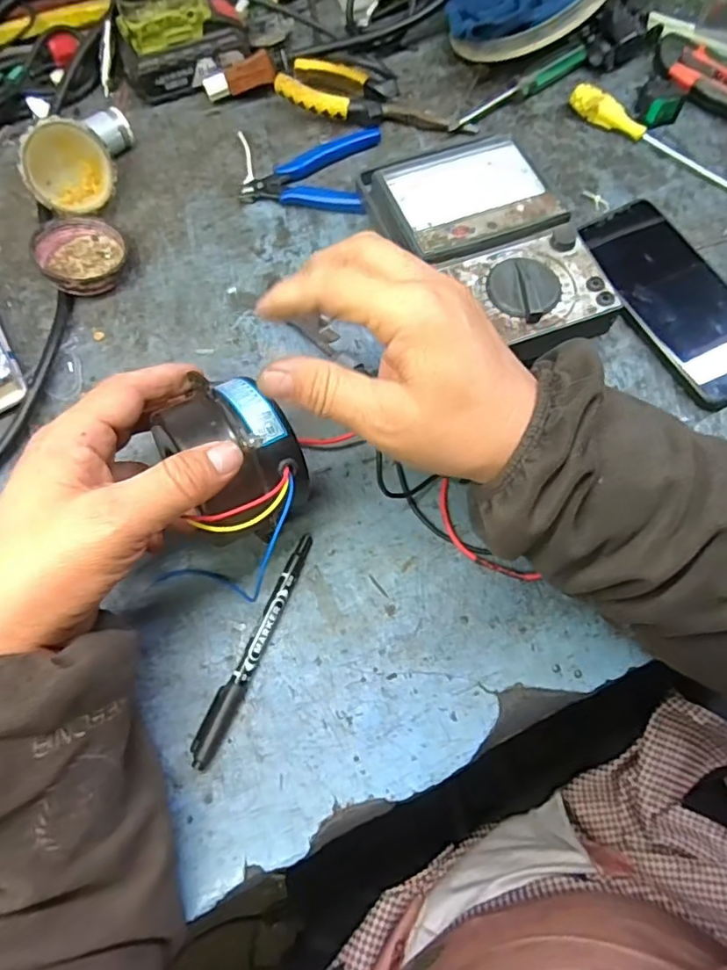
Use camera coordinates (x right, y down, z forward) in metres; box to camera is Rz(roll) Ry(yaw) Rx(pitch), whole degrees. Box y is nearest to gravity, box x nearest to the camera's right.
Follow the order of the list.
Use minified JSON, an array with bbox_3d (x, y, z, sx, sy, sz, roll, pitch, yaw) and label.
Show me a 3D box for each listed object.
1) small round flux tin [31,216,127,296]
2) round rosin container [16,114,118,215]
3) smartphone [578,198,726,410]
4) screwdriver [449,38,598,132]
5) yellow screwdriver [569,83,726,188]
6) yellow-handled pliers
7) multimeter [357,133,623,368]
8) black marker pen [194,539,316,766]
[{"bbox_3d":[-0.204,-0.168,0.418,0.059,0.023,0.064,0,70,0],"label":"small round flux tin"},{"bbox_3d":[-0.218,-0.233,0.419,0.062,0.060,0.038,-32,39,-12],"label":"round rosin container"},{"bbox_3d":[0.222,-0.133,0.402,0.087,0.016,0.159,-32,80,-14],"label":"smartphone"},{"bbox_3d":[0.131,-0.334,0.477,0.148,0.016,0.017,-32,73,-11],"label":"screwdriver"},{"bbox_3d":[0.241,-0.280,0.458,0.162,0.018,0.022,37,74,12],"label":"yellow screwdriver"},{"bbox_3d":[0.011,-0.322,0.474,0.161,0.022,0.048,5,70,2],"label":"yellow-handled pliers"},{"bbox_3d":[0.084,-0.162,0.396,0.121,0.050,0.187,-29,72,-10],"label":"multimeter"},{"bbox_3d":[-0.061,0.091,0.328,0.014,0.011,0.136,24,72,8],"label":"black marker pen"}]

